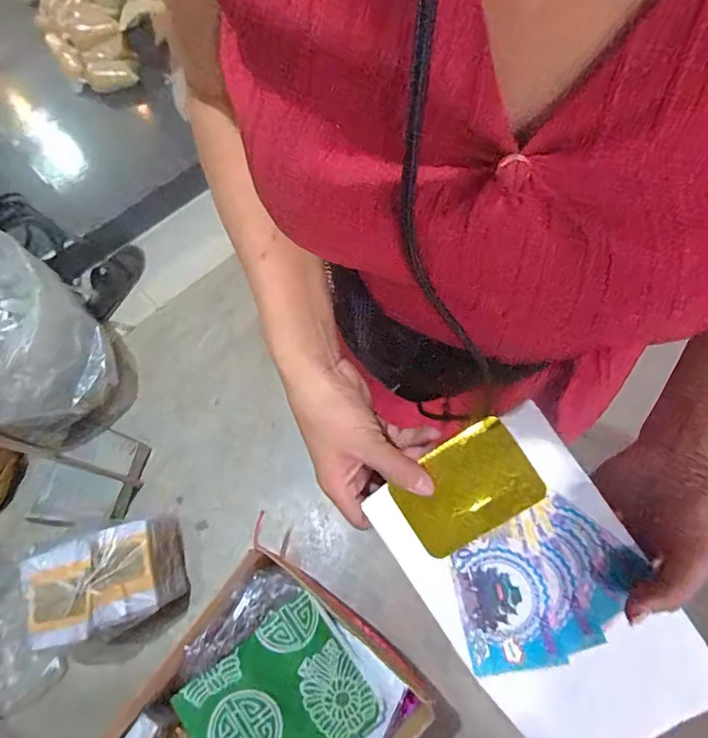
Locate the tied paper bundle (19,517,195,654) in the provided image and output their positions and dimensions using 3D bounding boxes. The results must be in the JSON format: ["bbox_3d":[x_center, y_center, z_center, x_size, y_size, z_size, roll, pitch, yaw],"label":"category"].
[{"bbox_3d":[-0.536,0.458,1.057,0.269,0.172,0.195,-18,67,-3],"label":"tied paper bundle"}]

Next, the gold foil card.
[{"bbox_3d":[0.077,0.084,0.341,0.094,0.005,0.066,-36,81,10],"label":"gold foil card"}]

